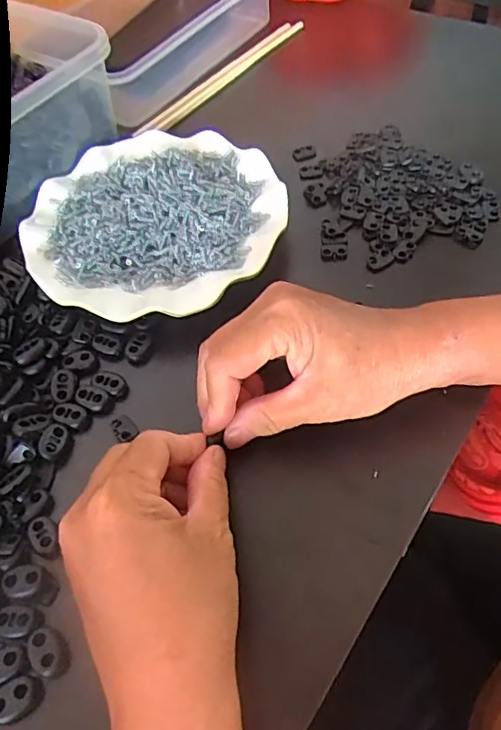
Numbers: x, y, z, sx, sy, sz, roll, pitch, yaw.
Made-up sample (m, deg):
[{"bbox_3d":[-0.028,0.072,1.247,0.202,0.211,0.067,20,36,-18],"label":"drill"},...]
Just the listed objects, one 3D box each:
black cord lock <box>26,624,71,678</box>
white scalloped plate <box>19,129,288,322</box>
[{"bbox_3d":[-0.092,0.131,0.255,0.015,0.007,0.022,-40,61,-20],"label":"black cord lock"},{"bbox_3d":[-0.068,-0.109,0.398,0.182,0.020,0.179,-3,55,4],"label":"white scalloped plate"}]

